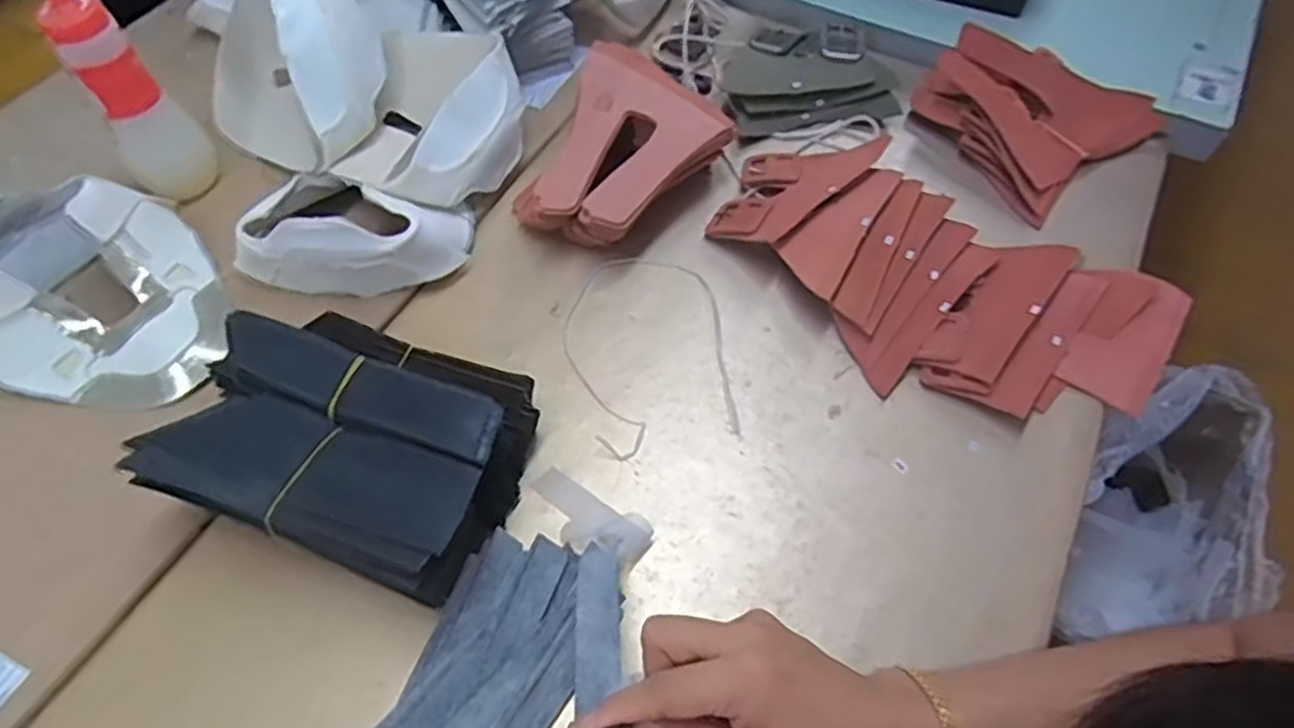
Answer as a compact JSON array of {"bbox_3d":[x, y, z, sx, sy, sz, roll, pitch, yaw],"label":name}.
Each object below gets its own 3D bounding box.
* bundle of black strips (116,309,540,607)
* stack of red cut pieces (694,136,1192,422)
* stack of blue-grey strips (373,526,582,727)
[{"bbox_3d":[-0.191,0.049,0.497,0.206,0.090,0.162,16,59,11],"label":"bundle of black strips"},{"bbox_3d":[0.231,-0.076,0.603,0.362,0.034,0.214,32,63,20],"label":"stack of red cut pieces"},{"bbox_3d":[-0.102,0.199,0.446,0.094,0.028,0.194,21,60,14],"label":"stack of blue-grey strips"}]

